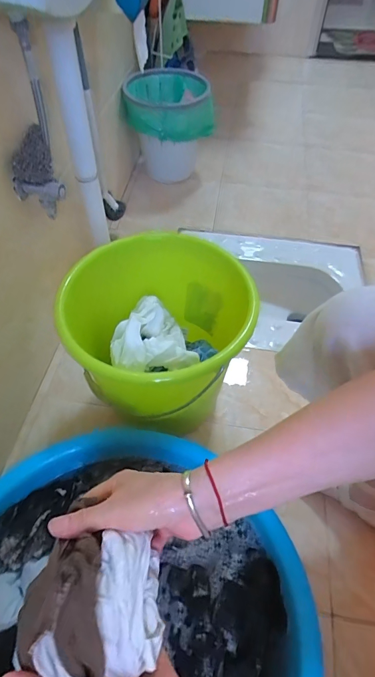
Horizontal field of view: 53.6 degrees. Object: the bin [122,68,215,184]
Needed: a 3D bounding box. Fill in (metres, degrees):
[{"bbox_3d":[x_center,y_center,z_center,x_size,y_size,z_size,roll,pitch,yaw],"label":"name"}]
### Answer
[{"bbox_3d":[-0.055,-0.666,1.218,0.258,0.298,0.219,-2,52,-2],"label":"bin"}]

